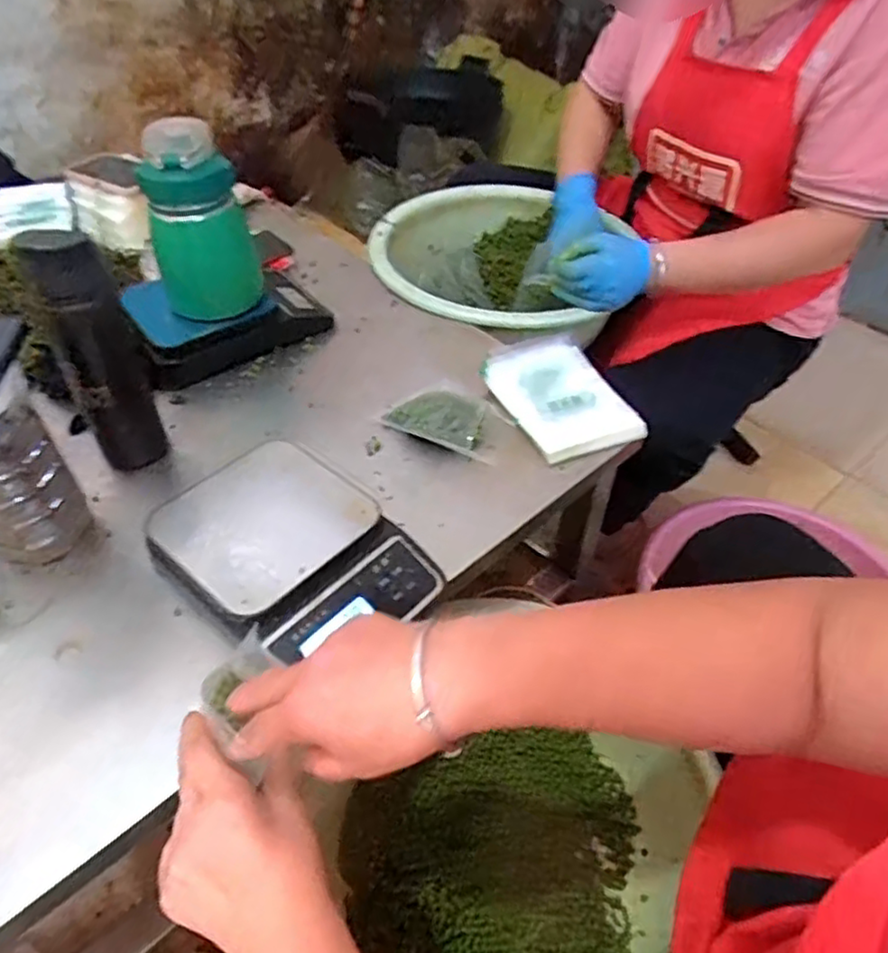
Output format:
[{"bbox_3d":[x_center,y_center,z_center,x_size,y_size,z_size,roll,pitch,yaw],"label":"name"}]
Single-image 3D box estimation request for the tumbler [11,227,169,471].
[{"bbox_3d":[-0.304,-0.102,0.599,0.063,0.229,0.073,-20,49,-19],"label":"tumbler"}]

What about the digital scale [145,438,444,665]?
[{"bbox_3d":[-0.126,0.067,0.545,0.159,0.060,0.200,-33,55,-28],"label":"digital scale"}]

